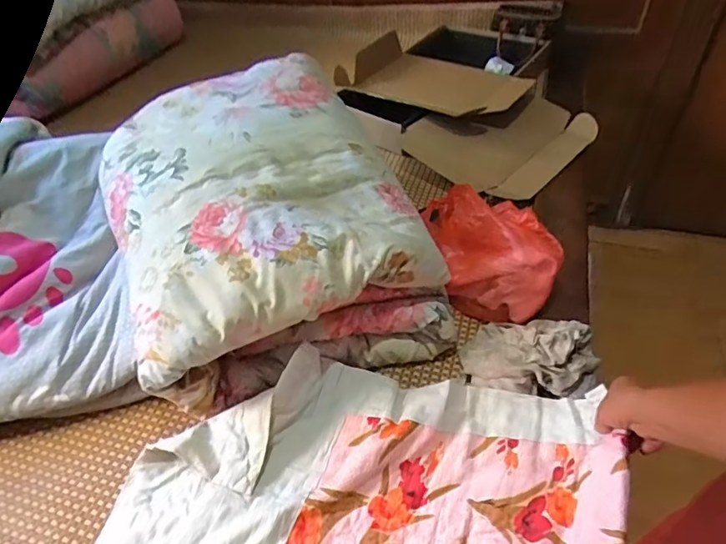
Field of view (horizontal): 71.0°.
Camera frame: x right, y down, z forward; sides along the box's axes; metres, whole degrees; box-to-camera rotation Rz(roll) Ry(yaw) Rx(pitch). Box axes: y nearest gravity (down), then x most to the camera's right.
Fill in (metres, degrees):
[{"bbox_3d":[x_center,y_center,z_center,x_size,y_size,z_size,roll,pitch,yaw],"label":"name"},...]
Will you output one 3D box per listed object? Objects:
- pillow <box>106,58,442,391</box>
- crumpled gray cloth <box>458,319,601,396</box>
[{"bbox_3d":[-0.169,-0.137,0.788,0.450,0.136,0.496,-21,48,-16],"label":"pillow"},{"bbox_3d":[0.230,0.108,0.729,0.171,0.059,0.131,4,46,7],"label":"crumpled gray cloth"}]

